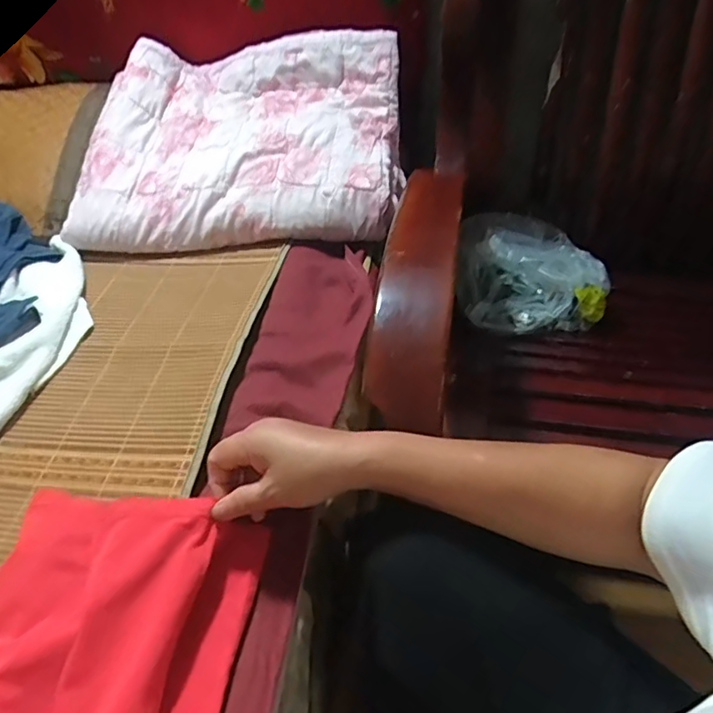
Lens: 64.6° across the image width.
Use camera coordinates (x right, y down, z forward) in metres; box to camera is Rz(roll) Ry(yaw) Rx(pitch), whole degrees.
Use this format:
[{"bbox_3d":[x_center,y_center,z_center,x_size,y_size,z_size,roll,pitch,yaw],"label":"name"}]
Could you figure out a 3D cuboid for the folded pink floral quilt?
[{"bbox_3d":[-0.162,-0.315,0.801,0.443,0.145,0.330,0,47,4],"label":"folded pink floral quilt"}]

